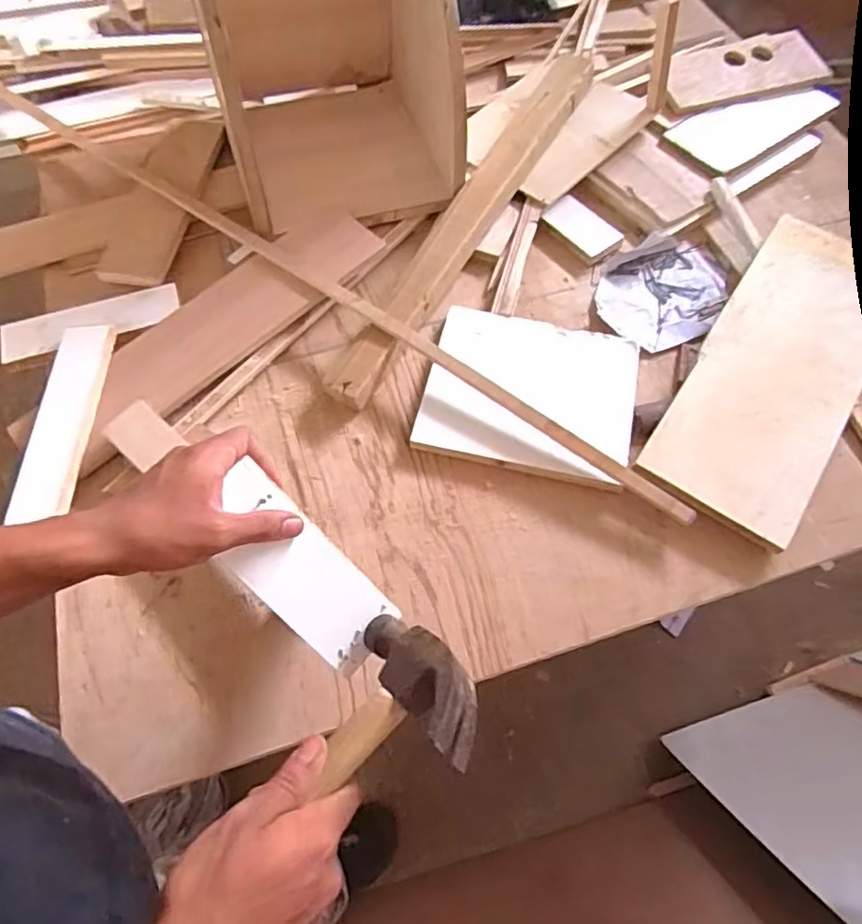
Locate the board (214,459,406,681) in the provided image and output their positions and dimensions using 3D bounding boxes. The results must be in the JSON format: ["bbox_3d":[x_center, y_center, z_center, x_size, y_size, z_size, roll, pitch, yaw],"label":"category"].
[{"bbox_3d":[-0.093,0.079,0.439,0.069,0.014,0.161,-41,106,-19],"label":"board"}]

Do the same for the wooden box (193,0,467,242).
[{"bbox_3d":[-0.135,-0.521,0.772,0.291,0.298,0.328,-17,65,-9],"label":"wooden box"}]

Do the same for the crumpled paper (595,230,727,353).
[{"bbox_3d":[0.302,-0.225,0.796,0.148,0.025,0.194,36,68,16],"label":"crumpled paper"}]

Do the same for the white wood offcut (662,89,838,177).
[{"bbox_3d":[0.481,-0.508,0.927,0.266,0.025,0.101,-31,68,-16],"label":"white wood offcut"}]

